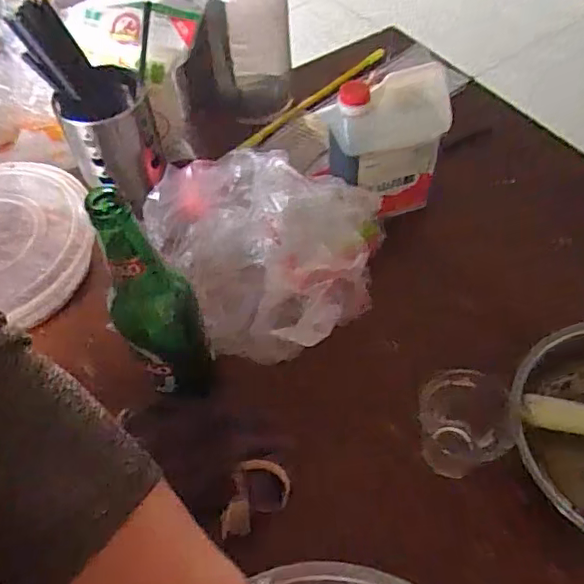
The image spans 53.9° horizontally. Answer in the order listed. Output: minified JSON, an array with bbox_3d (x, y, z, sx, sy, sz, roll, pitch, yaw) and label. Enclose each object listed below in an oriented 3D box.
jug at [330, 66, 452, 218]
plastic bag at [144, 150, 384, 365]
[{"bbox_3d":[0.099,-0.179,0.577,0.120,0.071,0.046,-10,56,-4],"label":"jug"},{"bbox_3d":[-0.033,-0.040,0.586,0.226,0.122,0.178,10,57,10],"label":"plastic bag"}]

